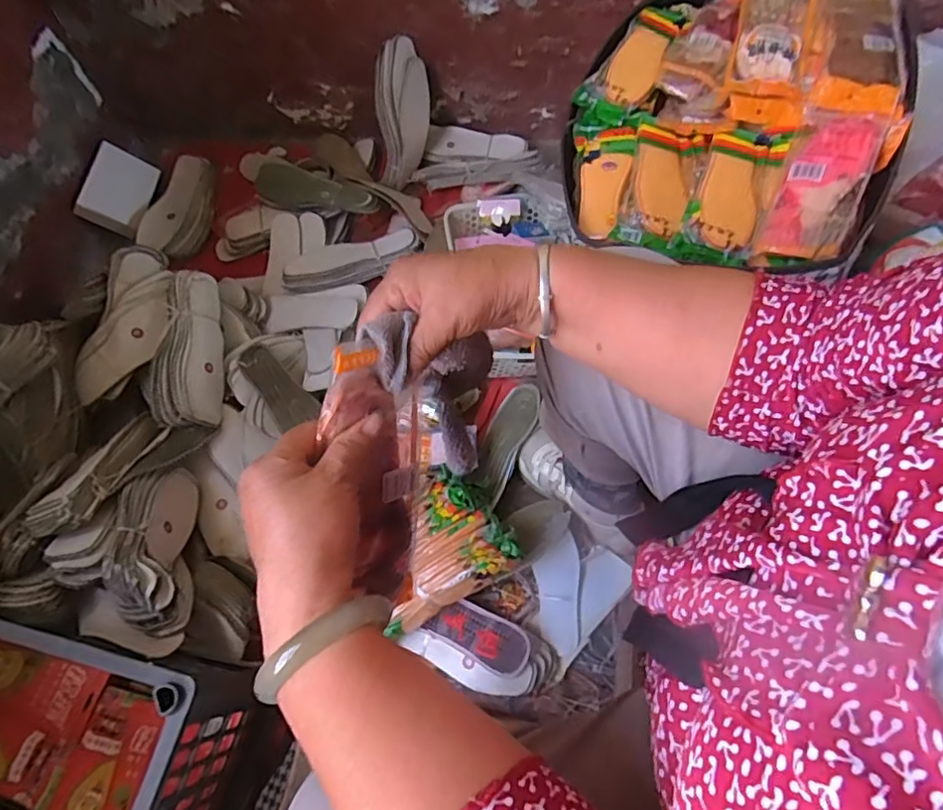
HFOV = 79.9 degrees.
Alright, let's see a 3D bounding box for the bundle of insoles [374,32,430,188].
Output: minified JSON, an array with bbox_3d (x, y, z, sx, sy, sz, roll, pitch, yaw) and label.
[{"bbox_3d":[-0.120,-0.501,0.977,0.087,0.229,0.060,4,25,2],"label":"bundle of insoles"}]

